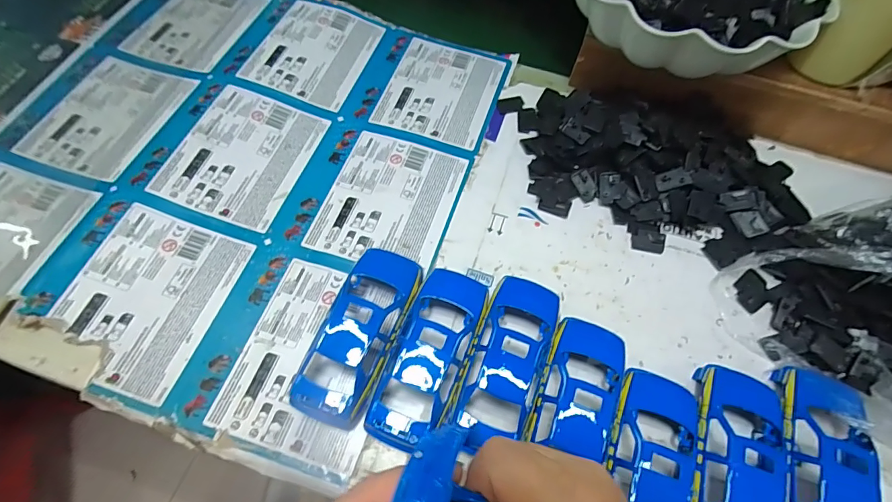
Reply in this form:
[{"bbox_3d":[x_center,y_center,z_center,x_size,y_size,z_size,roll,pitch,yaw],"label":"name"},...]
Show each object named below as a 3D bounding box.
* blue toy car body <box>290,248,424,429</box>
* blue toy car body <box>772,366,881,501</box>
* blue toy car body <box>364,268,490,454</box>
[{"bbox_3d":[-0.060,0.056,0.305,0.050,0.040,0.128,19,63,7],"label":"blue toy car body"},{"bbox_3d":[0.243,0.138,0.274,0.051,0.041,0.130,20,63,8],"label":"blue toy car body"},{"bbox_3d":[-0.008,0.070,0.299,0.052,0.040,0.119,19,63,7],"label":"blue toy car body"}]

